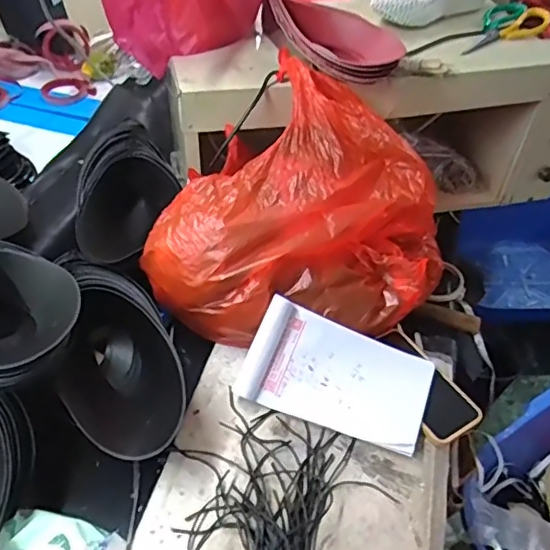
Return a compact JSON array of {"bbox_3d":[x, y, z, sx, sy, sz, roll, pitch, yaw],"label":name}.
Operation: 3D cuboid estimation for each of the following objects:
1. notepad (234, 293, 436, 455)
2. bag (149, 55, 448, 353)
[{"bbox_3d":[0.078,0.123,0.697,0.220,0.031,0.127,20,71,2],"label":"notepad"},{"bbox_3d":[0.027,-0.074,0.733,0.338,0.204,0.315,-34,56,-31],"label":"bag"}]

